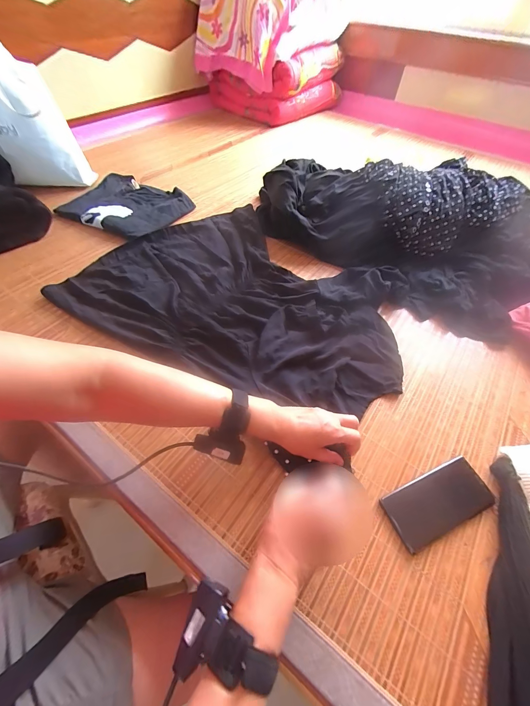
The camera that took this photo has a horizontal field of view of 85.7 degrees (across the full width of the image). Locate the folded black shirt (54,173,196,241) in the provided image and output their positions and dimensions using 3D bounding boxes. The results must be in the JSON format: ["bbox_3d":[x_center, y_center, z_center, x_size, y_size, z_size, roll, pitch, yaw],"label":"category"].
[{"bbox_3d":[-0.406,-0.434,0.823,0.328,0.031,0.241,24,57,14],"label":"folded black shirt"}]

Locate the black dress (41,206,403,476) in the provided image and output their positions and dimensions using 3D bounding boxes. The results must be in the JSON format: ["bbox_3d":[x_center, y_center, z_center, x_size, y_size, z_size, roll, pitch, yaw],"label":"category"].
[{"bbox_3d":[-0.044,-0.121,0.620,0.664,0.034,0.494,30,56,18],"label":"black dress"}]

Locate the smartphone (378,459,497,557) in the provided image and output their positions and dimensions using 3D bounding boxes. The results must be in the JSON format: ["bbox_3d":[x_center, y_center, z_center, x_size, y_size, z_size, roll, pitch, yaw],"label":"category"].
[{"bbox_3d":[0.249,0.212,0.410,0.158,0.010,0.071,-17,55,-17],"label":"smartphone"}]

